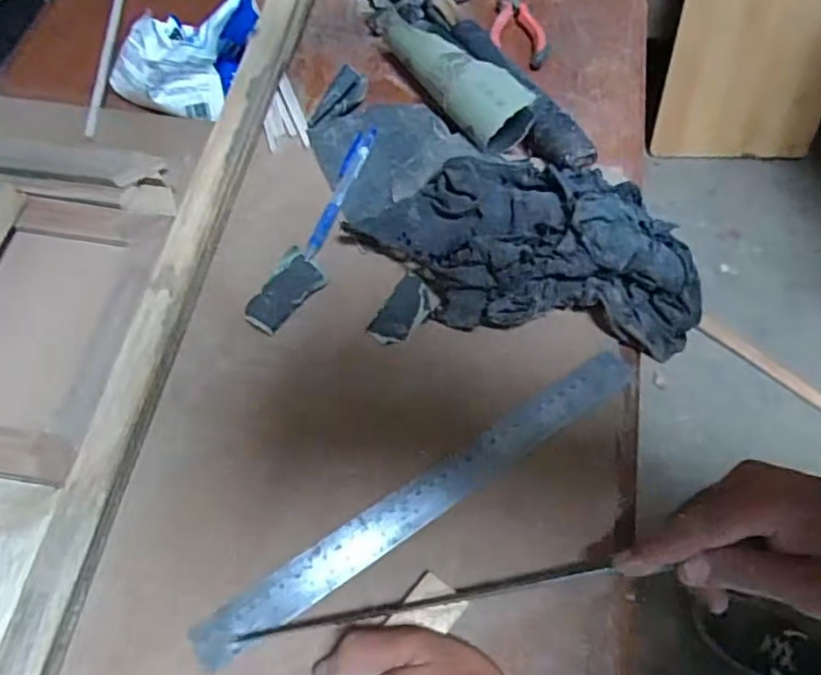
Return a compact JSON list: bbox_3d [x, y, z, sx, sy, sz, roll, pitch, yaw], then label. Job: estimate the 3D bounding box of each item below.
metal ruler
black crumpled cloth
[{"bbox_3d":[0.013,0.099,0.398,0.321,0.004,0.027,-31,64,-14],"label":"metal ruler"},{"bbox_3d":[0.088,-0.074,0.455,0.256,0.051,0.137,4,63,4],"label":"black crumpled cloth"}]

